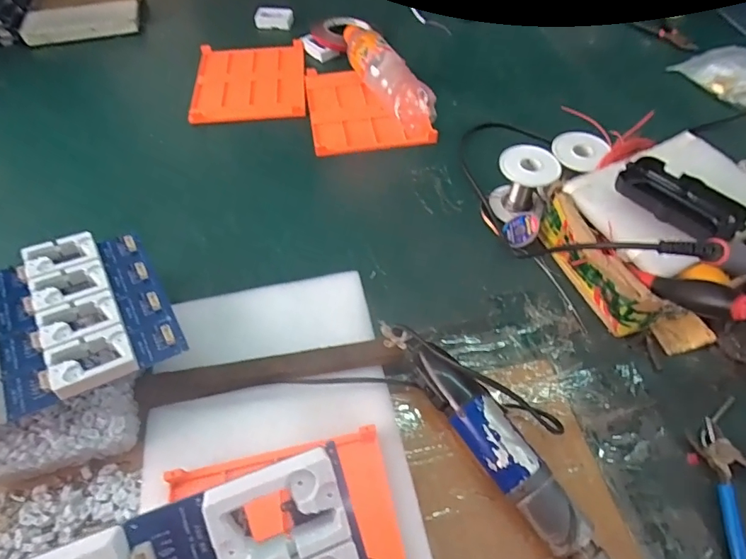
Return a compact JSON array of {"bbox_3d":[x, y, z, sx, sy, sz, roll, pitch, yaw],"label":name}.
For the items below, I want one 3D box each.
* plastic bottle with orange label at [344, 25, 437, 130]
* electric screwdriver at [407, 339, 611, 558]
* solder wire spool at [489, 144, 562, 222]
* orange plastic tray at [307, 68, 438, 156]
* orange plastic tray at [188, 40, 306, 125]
[{"bbox_3d":[0.015,-0.302,0.672,0.061,0.066,0.225,-19,56,-14],"label":"plastic bottle with orange label"},{"bbox_3d":[0.109,0.145,0.362,0.038,0.046,0.239,-29,59,-20],"label":"electric screwdriver"},{"bbox_3d":[0.175,-0.115,0.536,0.061,0.062,0.057,-6,54,-4],"label":"solder wire spool"},{"bbox_3d":[-0.012,-0.255,0.674,0.160,0.013,0.187,-8,54,-6],"label":"orange plastic tray"},{"bbox_3d":[-0.190,-0.306,0.713,0.168,0.015,0.187,-4,54,-3],"label":"orange plastic tray"}]

